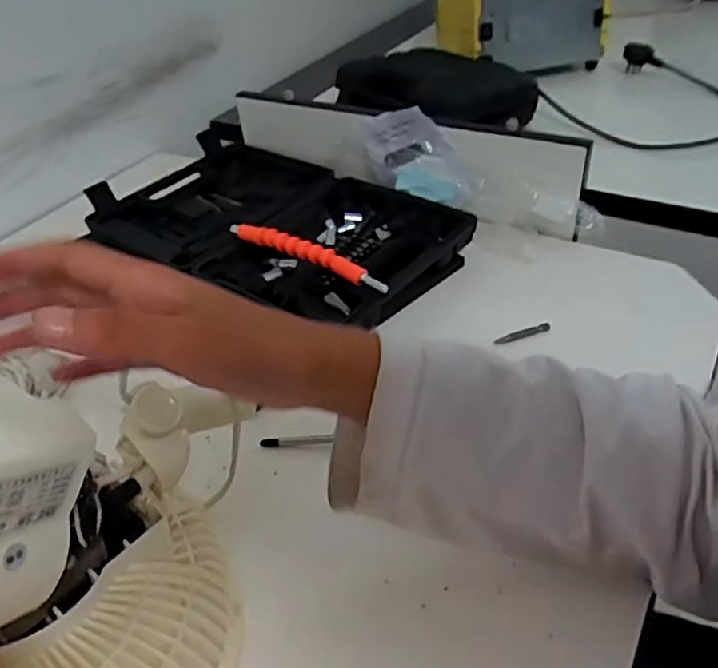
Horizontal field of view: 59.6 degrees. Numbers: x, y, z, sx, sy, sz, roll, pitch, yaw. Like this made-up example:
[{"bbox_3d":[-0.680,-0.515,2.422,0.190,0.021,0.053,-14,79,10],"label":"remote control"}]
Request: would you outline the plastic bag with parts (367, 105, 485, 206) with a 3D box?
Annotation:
[{"bbox_3d":[0.058,-0.174,0.618,0.130,0.081,0.033,22,47,29],"label":"plastic bag with parts"}]

